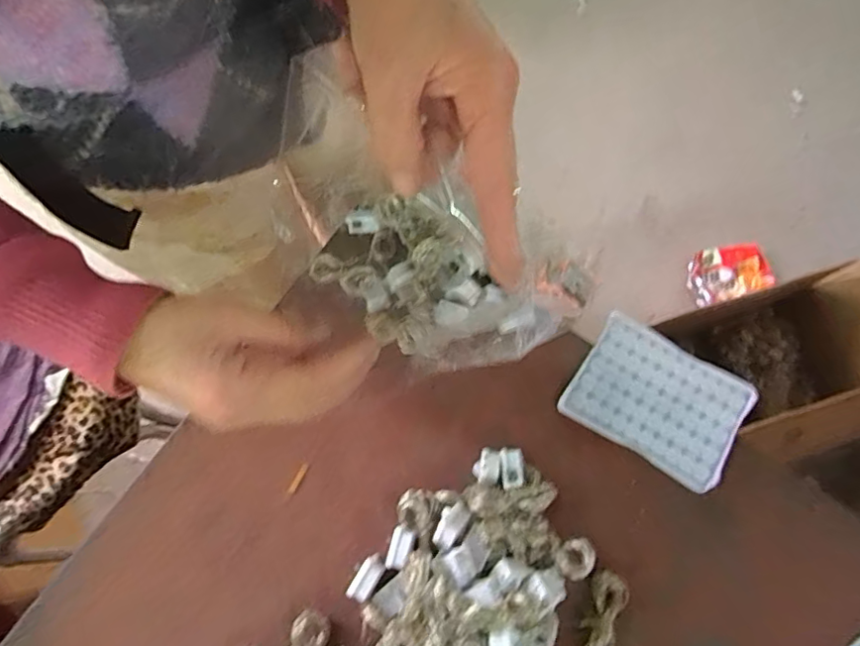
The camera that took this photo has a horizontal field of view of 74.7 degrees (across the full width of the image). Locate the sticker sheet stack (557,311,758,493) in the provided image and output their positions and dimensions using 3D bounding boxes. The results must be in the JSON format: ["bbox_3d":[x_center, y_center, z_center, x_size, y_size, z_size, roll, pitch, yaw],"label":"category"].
[{"bbox_3d":[0.178,0.061,0.441,0.127,0.008,0.092,33,77,10],"label":"sticker sheet stack"}]

